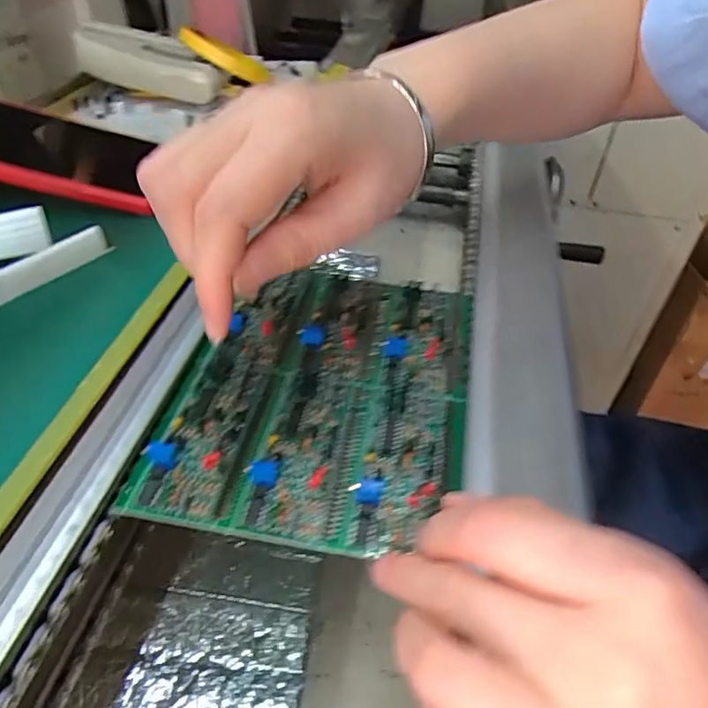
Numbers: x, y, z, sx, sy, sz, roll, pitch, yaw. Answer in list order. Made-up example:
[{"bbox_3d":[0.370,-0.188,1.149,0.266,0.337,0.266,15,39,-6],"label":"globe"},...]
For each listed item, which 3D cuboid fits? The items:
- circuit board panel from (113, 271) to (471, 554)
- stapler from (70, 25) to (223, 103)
[{"bbox_3d":[-0.012,0.011,0.263,0.125,0.014,0.162,6,41,8],"label":"circuit board panel"},{"bbox_3d":[-0.160,-0.226,0.447,0.108,0.037,0.035,15,41,-1],"label":"stapler"}]

